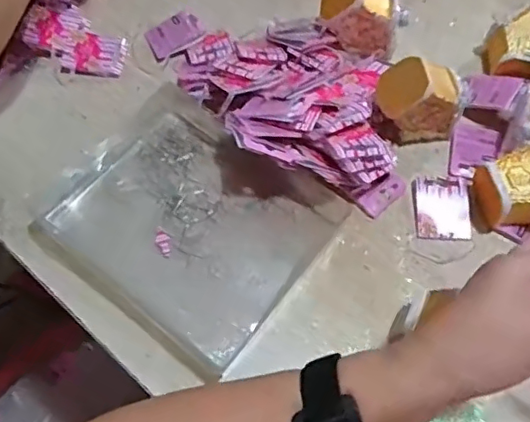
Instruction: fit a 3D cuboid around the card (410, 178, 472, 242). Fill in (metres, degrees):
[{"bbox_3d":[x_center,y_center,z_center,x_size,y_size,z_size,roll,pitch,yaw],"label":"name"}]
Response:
[{"bbox_3d":[0.158,-0.002,0.502,0.049,0.007,0.055,1,73,-2],"label":"card"}]

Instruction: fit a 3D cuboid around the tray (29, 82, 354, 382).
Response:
[{"bbox_3d":[-0.061,0.007,0.492,0.209,0.033,0.183,35,69,15],"label":"tray"}]

